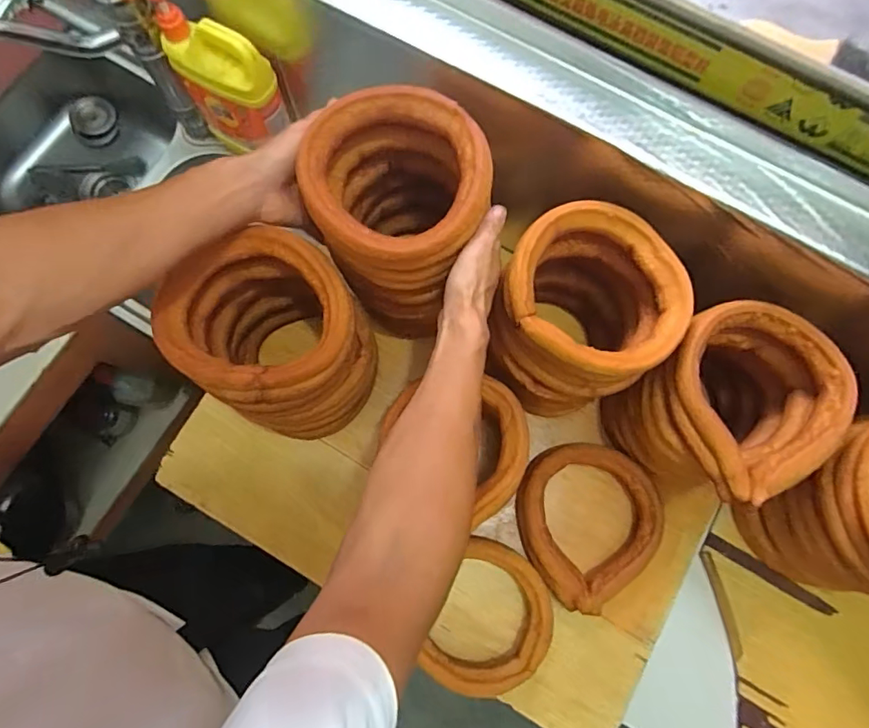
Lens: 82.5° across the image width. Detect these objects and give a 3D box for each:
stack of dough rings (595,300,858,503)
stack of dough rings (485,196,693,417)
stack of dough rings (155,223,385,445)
[{"bbox_3d":[0.341,0.050,0.617,0.189,0.221,0.186,-36,80,-8],"label":"stack of dough rings"},{"bbox_3d":[0.169,-0.048,0.622,0.191,0.237,0.198,34,79,6],"label":"stack of dough rings"},{"bbox_3d":[-0.181,-0.021,0.600,0.197,0.227,0.182,36,79,6],"label":"stack of dough rings"}]

